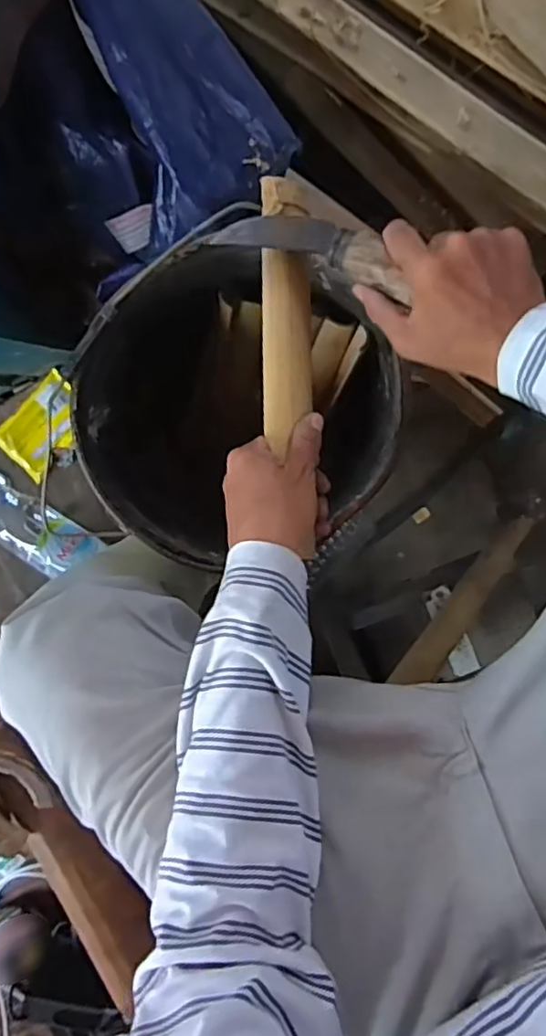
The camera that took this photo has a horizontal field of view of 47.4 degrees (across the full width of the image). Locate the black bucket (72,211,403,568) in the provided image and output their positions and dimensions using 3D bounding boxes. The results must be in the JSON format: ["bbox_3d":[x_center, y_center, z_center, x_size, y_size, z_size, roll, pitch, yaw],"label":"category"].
[{"bbox_3d":[-0.033,-0.133,0.668,0.284,0.279,0.288,-13,98,6],"label":"black bucket"}]

